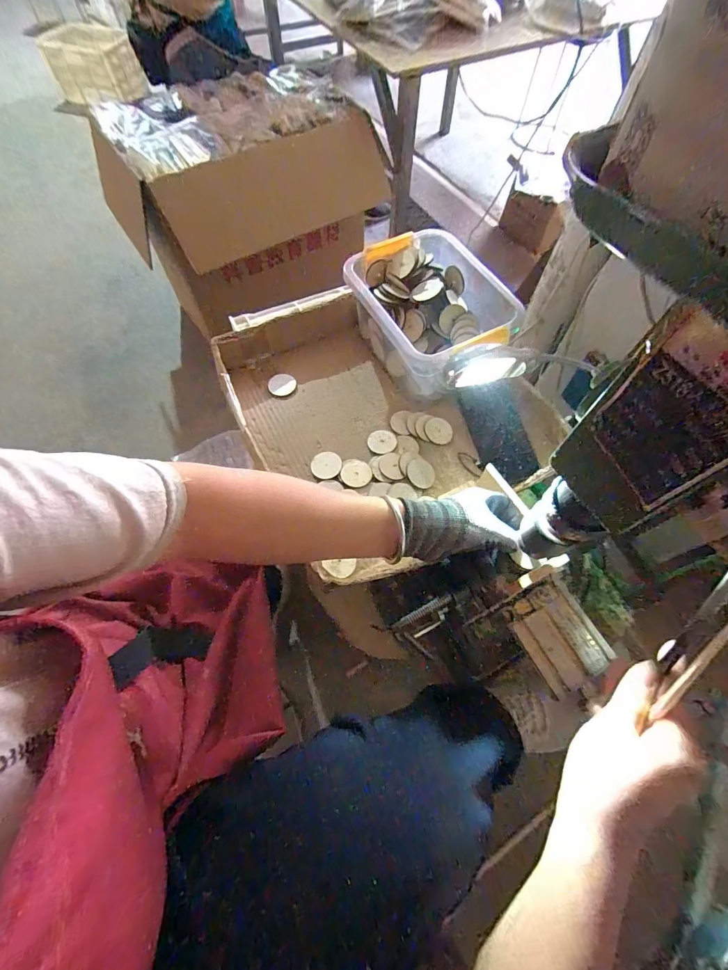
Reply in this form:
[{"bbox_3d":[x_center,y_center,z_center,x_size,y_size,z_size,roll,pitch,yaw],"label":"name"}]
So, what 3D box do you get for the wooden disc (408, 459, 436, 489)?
[{"bbox_3d":[0.081,-0.016,0.548,0.042,0.004,0.041,7,72,-23],"label":"wooden disc"}]

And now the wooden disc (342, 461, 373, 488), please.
[{"bbox_3d":[-0.011,-0.015,0.543,0.039,0.007,0.041,0,63,0],"label":"wooden disc"}]

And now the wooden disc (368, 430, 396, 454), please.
[{"bbox_3d":[0.027,-0.064,0.576,0.040,0.004,0.043,0,63,0],"label":"wooden disc"}]

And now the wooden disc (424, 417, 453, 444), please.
[{"bbox_3d":[0.111,-0.081,0.583,0.038,0.007,0.042,-7,64,-4],"label":"wooden disc"}]

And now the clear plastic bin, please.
[{"bbox_3d":[0.097,-0.256,0.604,0.194,0.119,0.231,-21,65,-10],"label":"clear plastic bin"}]

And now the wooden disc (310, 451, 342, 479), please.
[{"bbox_3d":[-0.053,-0.028,0.557,0.043,0.008,0.043,0,63,0],"label":"wooden disc"}]

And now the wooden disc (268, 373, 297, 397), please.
[{"bbox_3d":[-0.129,-0.158,0.619,0.042,0.007,0.039,0,63,0],"label":"wooden disc"}]

